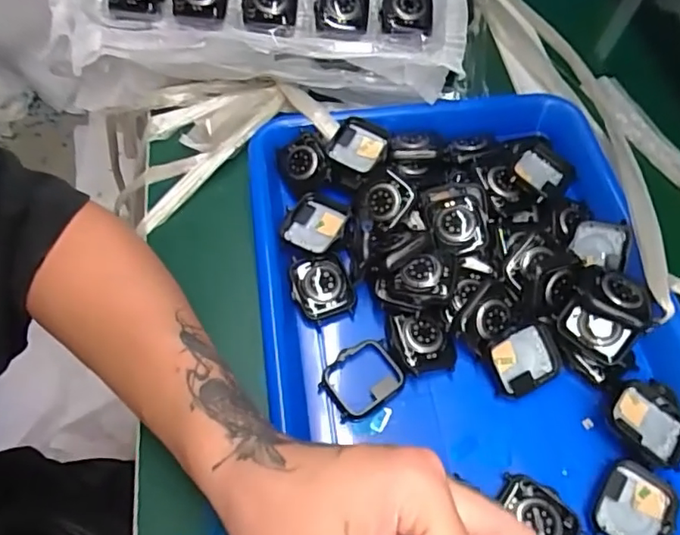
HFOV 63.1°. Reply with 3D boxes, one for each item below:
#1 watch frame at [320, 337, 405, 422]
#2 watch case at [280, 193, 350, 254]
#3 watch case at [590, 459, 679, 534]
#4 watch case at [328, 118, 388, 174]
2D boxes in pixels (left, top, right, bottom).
[{"bbox_3d":[0.013,0.068,0.334,0.046,0.012,0.040,-28,65,-16],"label":"watch frame"},{"bbox_3d":[-0.017,-0.029,0.370,0.039,0.006,0.040,22,62,11],"label":"watch case"},{"bbox_3d":[0.158,0.130,0.296,0.037,0.008,0.044,32,65,16],"label":"watch case"},{"bbox_3d":[0.013,-0.087,0.398,0.038,0.009,0.042,23,63,12],"label":"watch case"}]

